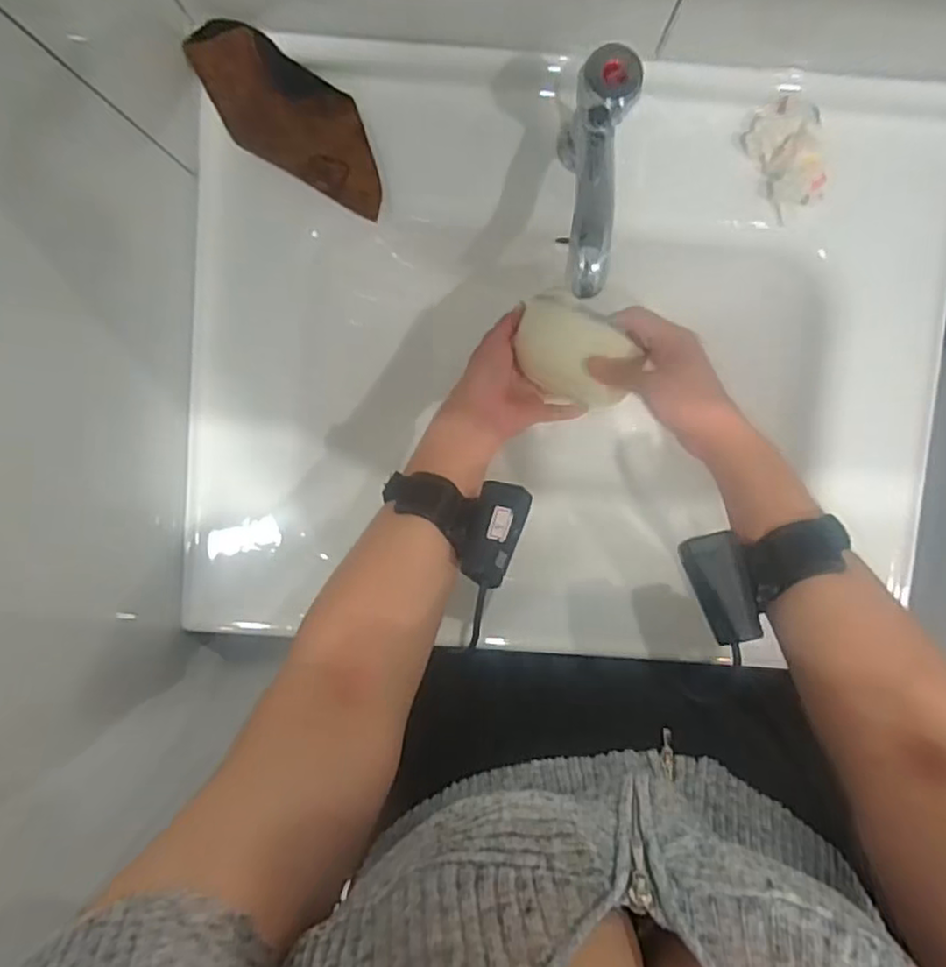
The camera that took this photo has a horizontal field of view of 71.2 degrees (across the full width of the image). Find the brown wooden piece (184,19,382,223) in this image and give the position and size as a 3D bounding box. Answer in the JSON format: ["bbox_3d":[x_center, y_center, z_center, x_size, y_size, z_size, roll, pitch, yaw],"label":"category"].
[{"bbox_3d":[-0.137,-0.278,0.503,0.171,0.016,0.071,34,103,-2],"label":"brown wooden piece"}]

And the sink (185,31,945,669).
[{"bbox_3d":[0.074,-0.095,0.584,0.595,0.137,0.464,4,95,0],"label":"sink"}]

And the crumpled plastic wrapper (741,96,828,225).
[{"bbox_3d":[0.244,-0.254,0.509,0.049,0.019,0.080,-30,95,3],"label":"crumpled plastic wrapper"}]

